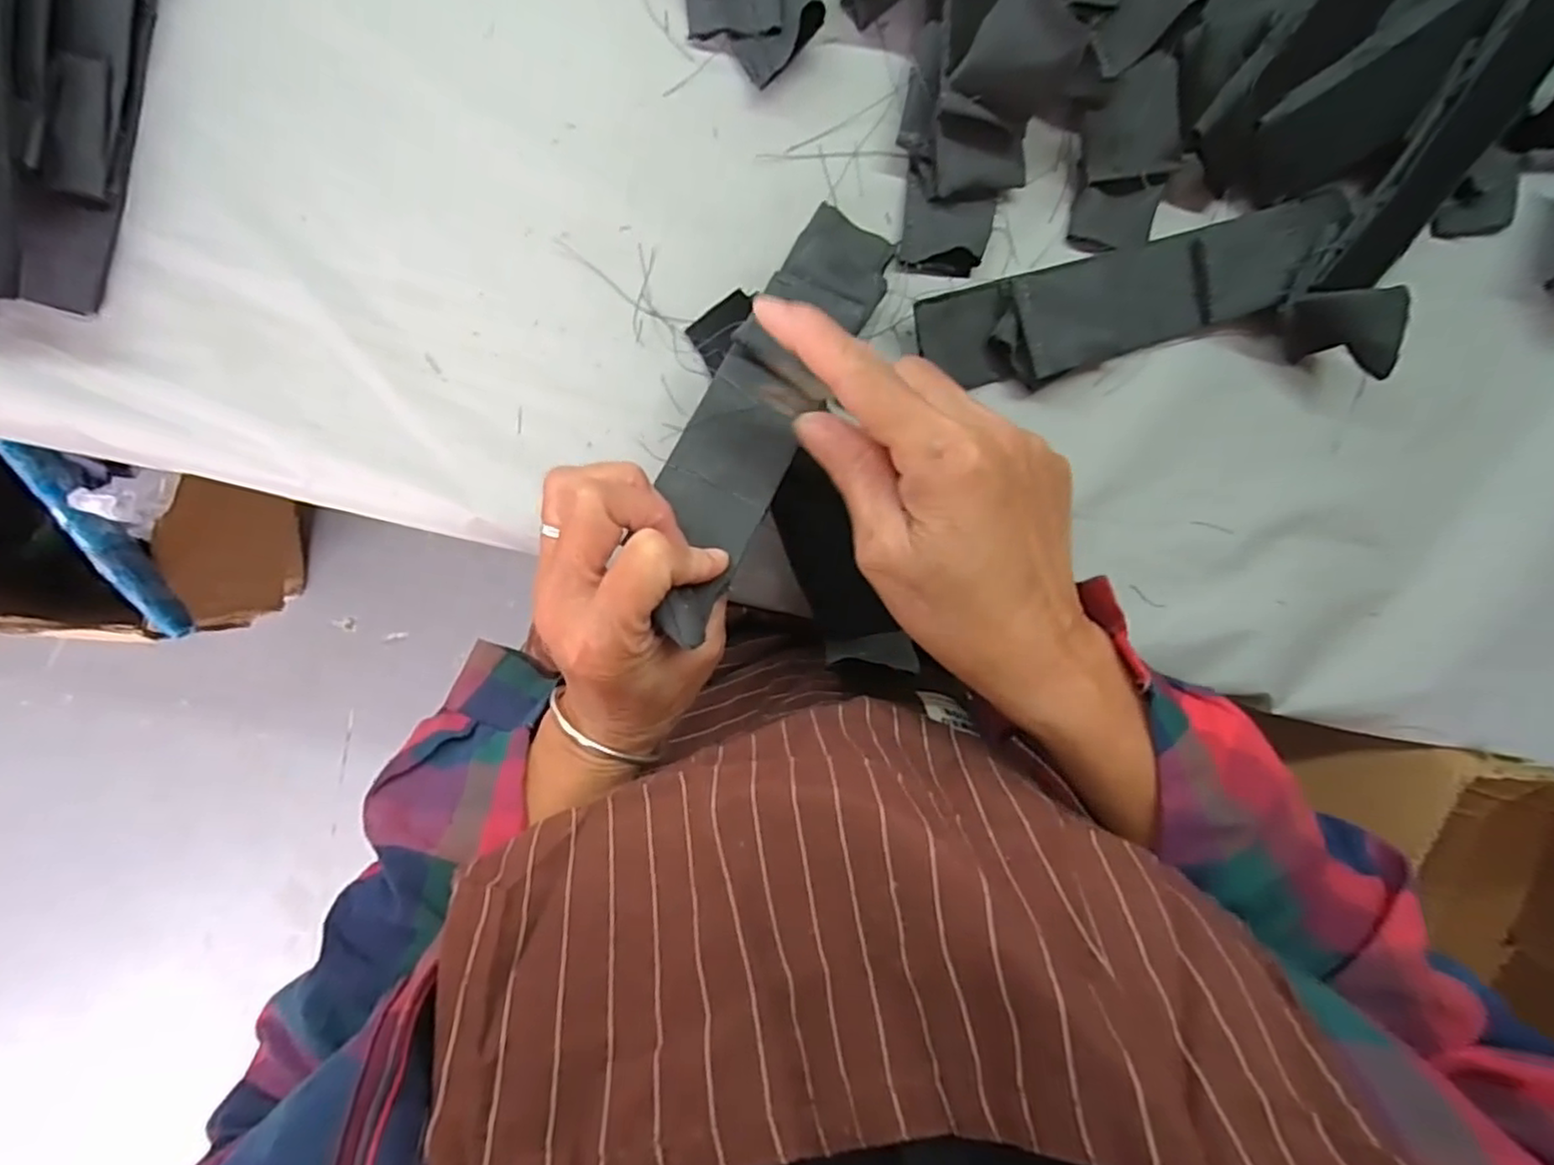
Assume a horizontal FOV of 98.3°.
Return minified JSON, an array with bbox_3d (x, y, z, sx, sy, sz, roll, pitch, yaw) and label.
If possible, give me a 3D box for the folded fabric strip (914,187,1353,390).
[{"bbox_3d":[0.179,-0.141,0.331,0.221,0.024,0.050,-16,97,-2],"label":"folded fabric strip"}]

